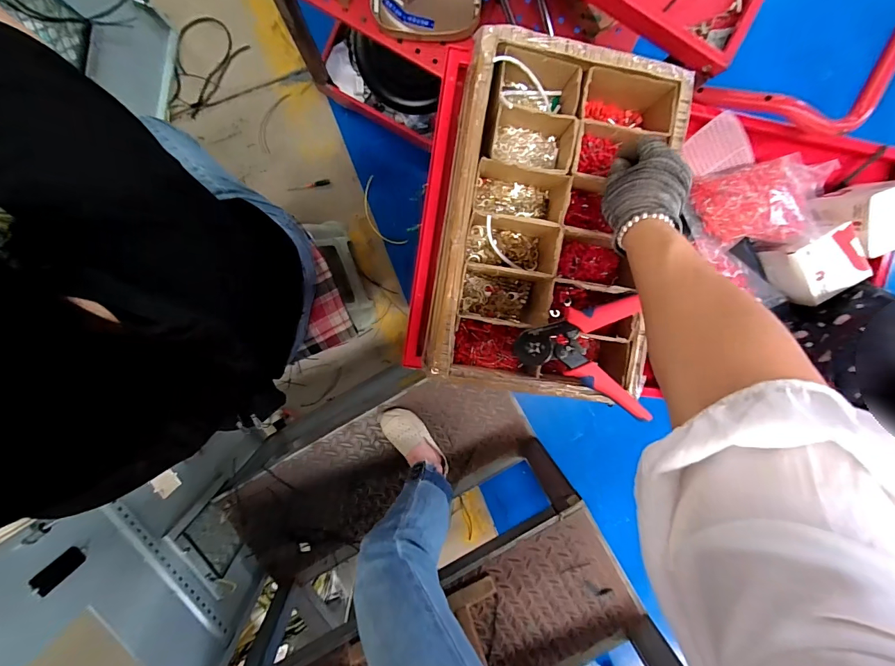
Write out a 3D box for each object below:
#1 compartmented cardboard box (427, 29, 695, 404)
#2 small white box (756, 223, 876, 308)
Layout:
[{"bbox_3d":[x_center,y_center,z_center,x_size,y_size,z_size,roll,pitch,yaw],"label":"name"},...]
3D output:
[{"bbox_3d":[0.125,-0.128,0.477,0.237,0.087,0.386,8,97,-6],"label":"compartmented cardboard box"},{"bbox_3d":[0.508,-0.092,0.543,0.100,0.057,0.087,-26,100,-1],"label":"small white box"}]

